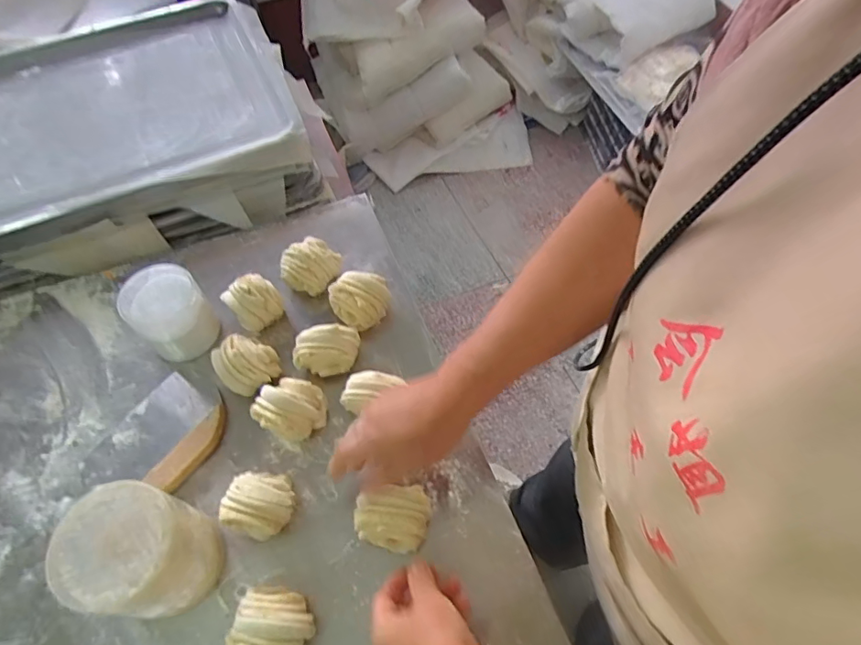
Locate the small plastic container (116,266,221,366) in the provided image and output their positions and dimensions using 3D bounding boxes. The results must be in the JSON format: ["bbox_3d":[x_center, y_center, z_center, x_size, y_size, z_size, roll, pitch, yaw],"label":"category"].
[{"bbox_3d":[-0.305,-0.010,0.622,0.080,0.082,0.082,-33,64,-18],"label":"small plastic container"}]

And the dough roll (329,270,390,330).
[{"bbox_3d":[-0.085,-0.027,0.642,0.069,0.060,0.056,-23,61,-12],"label":"dough roll"}]

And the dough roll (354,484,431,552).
[{"bbox_3d":[-0.036,0.184,0.500,0.067,0.050,0.048,4,59,3],"label":"dough roll"}]

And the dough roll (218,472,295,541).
[{"bbox_3d":[-0.168,0.179,0.521,0.063,0.059,0.061,0,59,1],"label":"dough roll"}]

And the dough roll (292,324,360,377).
[{"bbox_3d":[-0.119,0.033,0.606,0.072,0.056,0.040,-9,59,-4],"label":"dough roll"}]

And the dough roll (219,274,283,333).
[{"bbox_3d":[-0.216,-0.023,0.649,0.059,0.061,0.051,-28,62,-15],"label":"dough roll"}]

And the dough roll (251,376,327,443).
[{"bbox_3d":[-0.152,0.092,0.573,0.070,0.062,0.060,-37,65,-19],"label":"dough roll"}]

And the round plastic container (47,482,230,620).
[{"bbox_3d":[-0.253,0.207,0.470,0.097,0.125,0.093,0,59,1],"label":"round plastic container"}]

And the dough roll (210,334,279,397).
[{"bbox_3d":[-0.210,0.048,0.603,0.062,0.057,0.063,0,59,1],"label":"dough roll"}]

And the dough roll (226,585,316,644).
[{"bbox_3d":[-0.139,0.271,0.465,0.065,0.054,0.062,0,59,1],"label":"dough roll"}]

